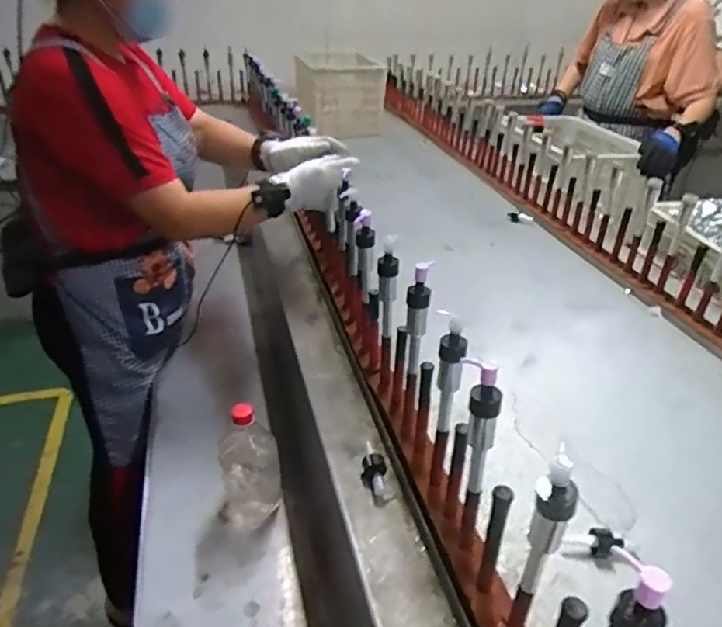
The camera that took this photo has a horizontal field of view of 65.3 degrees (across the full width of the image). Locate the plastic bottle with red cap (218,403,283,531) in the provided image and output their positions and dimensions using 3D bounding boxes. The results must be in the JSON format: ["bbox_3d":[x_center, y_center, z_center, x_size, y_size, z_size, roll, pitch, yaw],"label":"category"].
[{"bbox_3d":[-0.177,0.228,0.868,0.097,0.217,0.087,-8,33,-12],"label":"plastic bottle with red cap"}]

